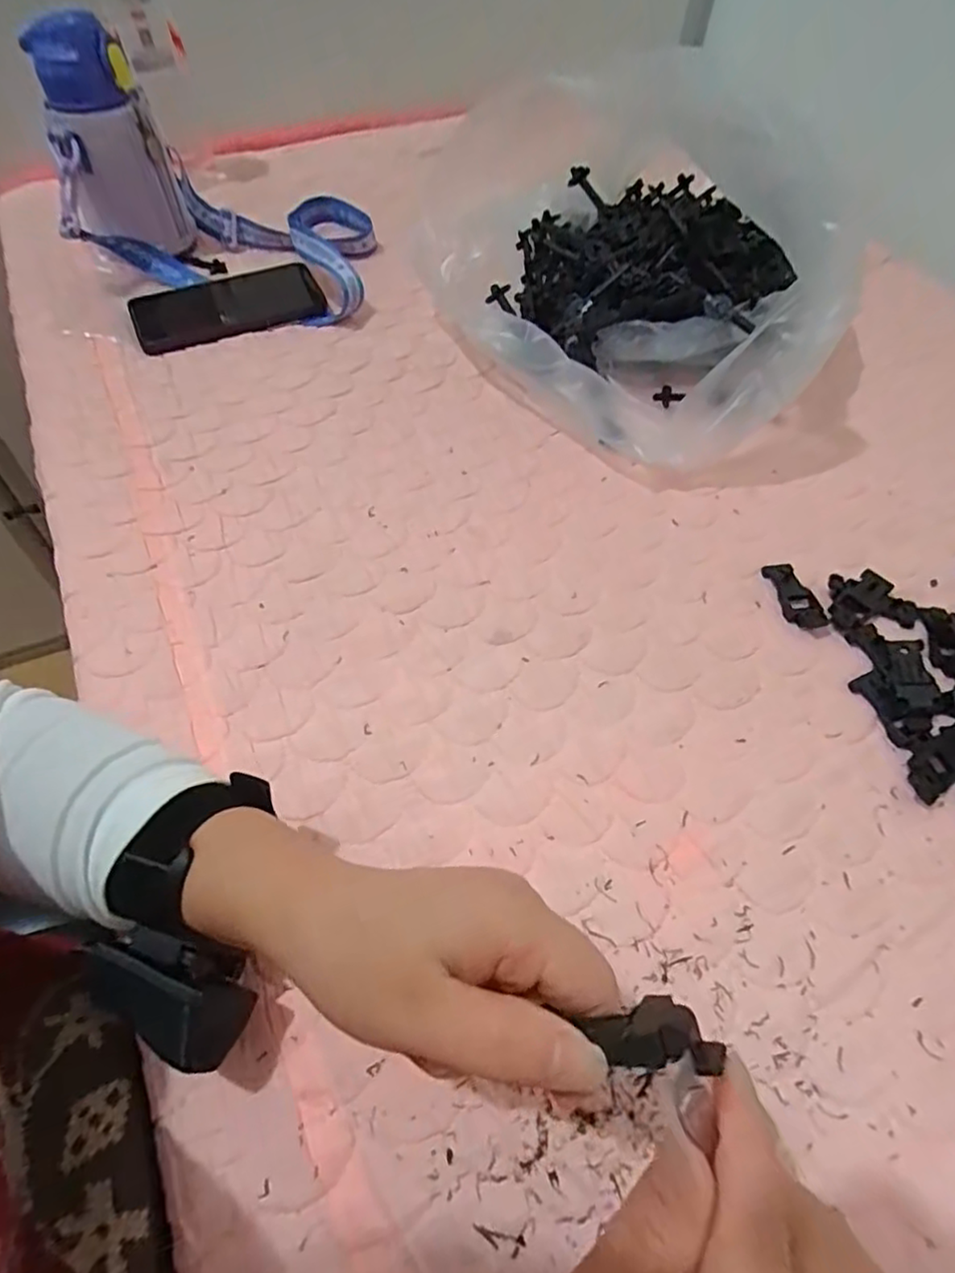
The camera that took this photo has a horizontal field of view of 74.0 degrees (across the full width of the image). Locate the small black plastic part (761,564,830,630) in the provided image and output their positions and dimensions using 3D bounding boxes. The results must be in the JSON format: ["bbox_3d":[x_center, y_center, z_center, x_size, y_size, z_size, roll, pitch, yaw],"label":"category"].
[{"bbox_3d":[0.204,-0.027,0.408,0.021,0.009,0.053,-5,56,-6],"label":"small black plastic part"}]

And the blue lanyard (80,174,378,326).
[{"bbox_3d":[-0.201,-0.376,0.593,0.230,0.041,0.181,11,56,5],"label":"blue lanyard"}]

